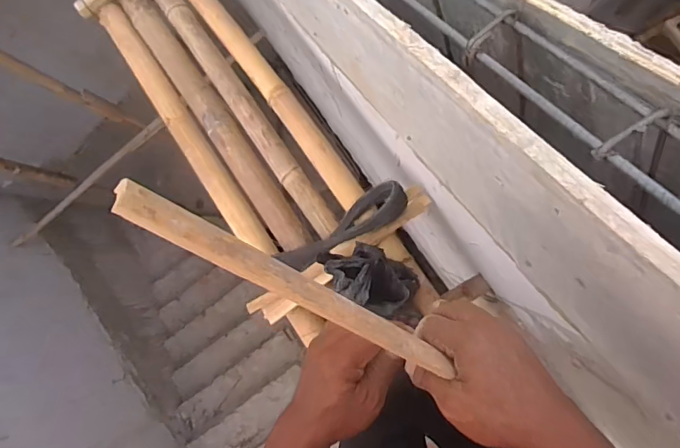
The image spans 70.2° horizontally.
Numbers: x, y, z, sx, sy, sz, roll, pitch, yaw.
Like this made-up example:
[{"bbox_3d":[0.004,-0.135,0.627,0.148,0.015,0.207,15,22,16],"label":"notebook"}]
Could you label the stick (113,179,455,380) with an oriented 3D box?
[{"bbox_3d":[-0.014,0.042,0.283,0.238,0.025,0.005,33,121,-30],"label":"stick"}]

